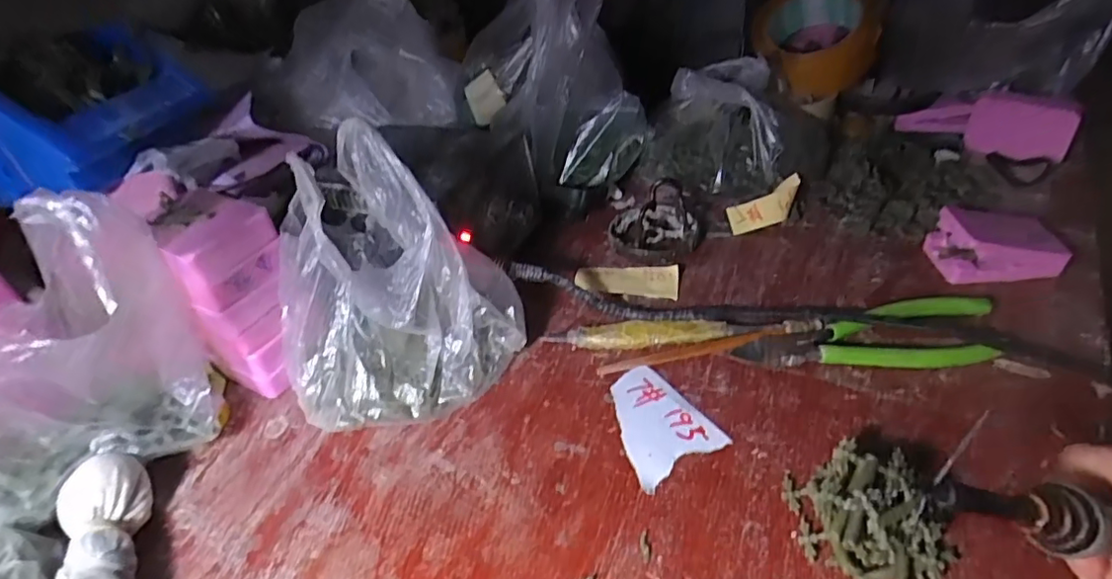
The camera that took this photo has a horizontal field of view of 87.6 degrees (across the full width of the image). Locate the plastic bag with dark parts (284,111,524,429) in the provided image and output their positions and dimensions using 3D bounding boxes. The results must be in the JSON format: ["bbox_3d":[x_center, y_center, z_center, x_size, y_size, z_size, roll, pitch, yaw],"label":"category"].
[{"bbox_3d":[-0.094,-0.001,0.329,0.135,0.143,0.082,-28,43,-24],"label":"plastic bag with dark parts"}]

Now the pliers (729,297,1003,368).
[{"bbox_3d":[0.186,0.029,0.344,0.155,0.013,0.049,-7,38,0],"label":"pliers"}]

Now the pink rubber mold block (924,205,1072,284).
[{"bbox_3d":[0.291,-0.033,0.381,0.070,0.033,0.043,-3,39,5],"label":"pink rubber mold block"}]

